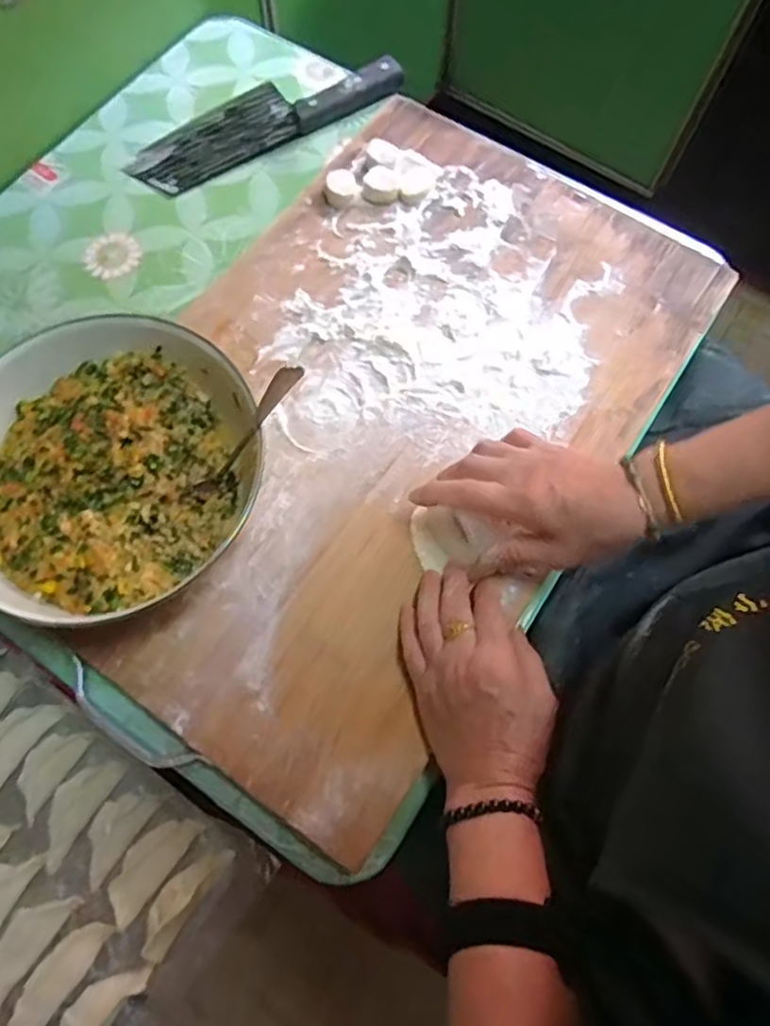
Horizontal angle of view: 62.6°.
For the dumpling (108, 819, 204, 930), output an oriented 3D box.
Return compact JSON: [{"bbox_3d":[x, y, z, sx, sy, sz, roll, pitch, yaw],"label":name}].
[{"bbox_3d":[-0.159,0.238,0.428,0.029,0.021,0.070,37,73,12],"label":"dumpling"}]

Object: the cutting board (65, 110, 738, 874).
[{"bbox_3d":[-0.002,-0.086,0.494,0.345,0.013,0.551,34,73,11],"label":"cutting board"}]

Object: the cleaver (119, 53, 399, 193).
[{"bbox_3d":[-0.116,-0.381,0.603,0.265,0.019,0.077,-27,73,-11],"label":"cleaver"}]

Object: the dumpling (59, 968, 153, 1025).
[{"bbox_3d":[-0.181,0.315,0.396,0.030,0.025,0.063,33,72,10],"label":"dumpling"}]

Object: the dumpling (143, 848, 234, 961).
[{"bbox_3d":[-0.136,0.255,0.415,0.024,0.027,0.077,35,73,11],"label":"dumpling"}]

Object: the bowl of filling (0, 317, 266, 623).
[{"bbox_3d":[-0.188,-0.024,0.430,0.176,0.089,0.194,15,70,4],"label":"bowl of filling"}]

